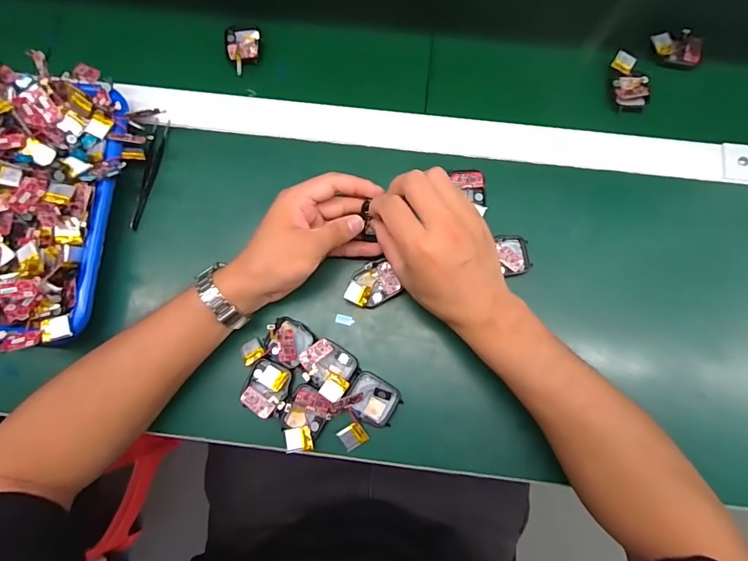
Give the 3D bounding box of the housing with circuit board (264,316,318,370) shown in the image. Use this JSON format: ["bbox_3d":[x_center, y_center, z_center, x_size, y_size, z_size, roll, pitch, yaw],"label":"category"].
[{"bbox_3d":[-0.079,0.056,0.384,0.041,0.012,0.041,32,82,7],"label":"housing with circuit board"}]

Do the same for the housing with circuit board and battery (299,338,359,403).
[{"bbox_3d":[-0.040,0.077,0.375,0.048,0.015,0.042,36,82,7],"label":"housing with circuit board and battery"}]

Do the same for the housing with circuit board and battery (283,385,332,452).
[{"bbox_3d":[-0.061,0.121,0.369,0.035,0.013,0.052,24,81,5],"label":"housing with circuit board and battery"}]

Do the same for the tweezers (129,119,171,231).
[{"bbox_3d":[-0.224,-0.108,0.426,0.016,0.009,0.116,7,80,2],"label":"tweezers"}]

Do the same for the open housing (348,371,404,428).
[{"bbox_3d":[0.000,0.106,0.377,0.044,0.012,0.038,28,81,6],"label":"open housing"}]

